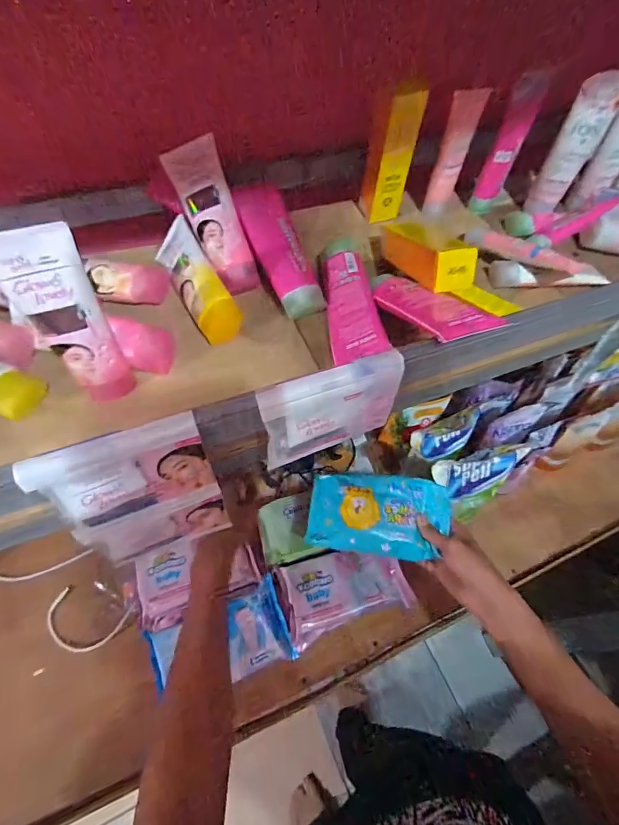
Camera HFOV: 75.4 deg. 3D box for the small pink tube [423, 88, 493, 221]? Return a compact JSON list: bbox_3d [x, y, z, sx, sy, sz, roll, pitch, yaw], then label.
[{"bbox_3d":[0.167,-0.302,0.468,0.035,0.117,0.026,19,59,9],"label":"small pink tube"}]

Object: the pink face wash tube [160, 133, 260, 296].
[{"bbox_3d":[-0.098,-0.205,0.416,0.052,0.028,0.156,-24,94,-16],"label":"pink face wash tube"}]

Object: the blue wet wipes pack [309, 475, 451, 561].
[{"bbox_3d":[0.096,0.140,0.540,0.187,0.029,0.103,2,58,-1],"label":"blue wet wipes pack"}]

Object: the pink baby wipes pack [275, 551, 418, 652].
[{"bbox_3d":[0.055,0.257,0.587,0.177,0.046,0.099,-14,59,-11],"label":"pink baby wipes pack"}]

